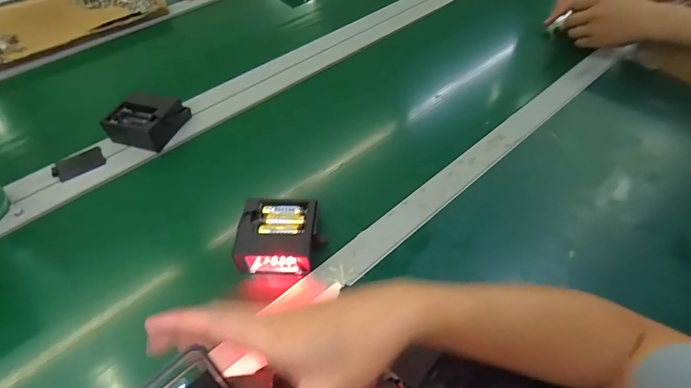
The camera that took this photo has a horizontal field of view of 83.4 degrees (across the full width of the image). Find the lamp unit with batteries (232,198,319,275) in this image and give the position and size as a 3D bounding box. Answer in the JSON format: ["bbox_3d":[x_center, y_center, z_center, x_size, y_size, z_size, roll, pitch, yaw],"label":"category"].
[{"bbox_3d":[-0.078,0.051,0.450,0.086,0.037,0.087,4,52,4],"label":"lamp unit with batteries"}]

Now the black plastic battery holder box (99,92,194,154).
[{"bbox_3d":[-0.300,-0.110,0.587,0.097,0.048,0.085,10,53,10],"label":"black plastic battery holder box"}]

